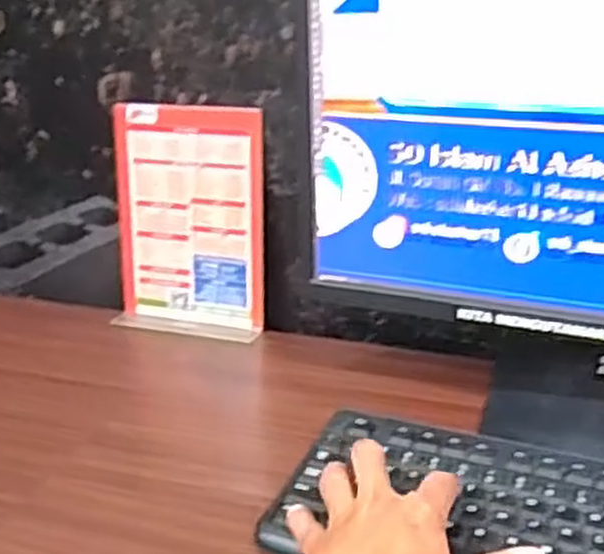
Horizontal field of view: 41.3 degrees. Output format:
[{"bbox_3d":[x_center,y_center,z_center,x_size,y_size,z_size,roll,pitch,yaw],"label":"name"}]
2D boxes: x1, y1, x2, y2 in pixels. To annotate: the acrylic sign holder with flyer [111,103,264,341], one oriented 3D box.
[{"bbox_3d":[-0.109,-0.051,0.764,0.149,0.209,0.053,8,28,21],"label":"acrylic sign holder with flyer"}]

